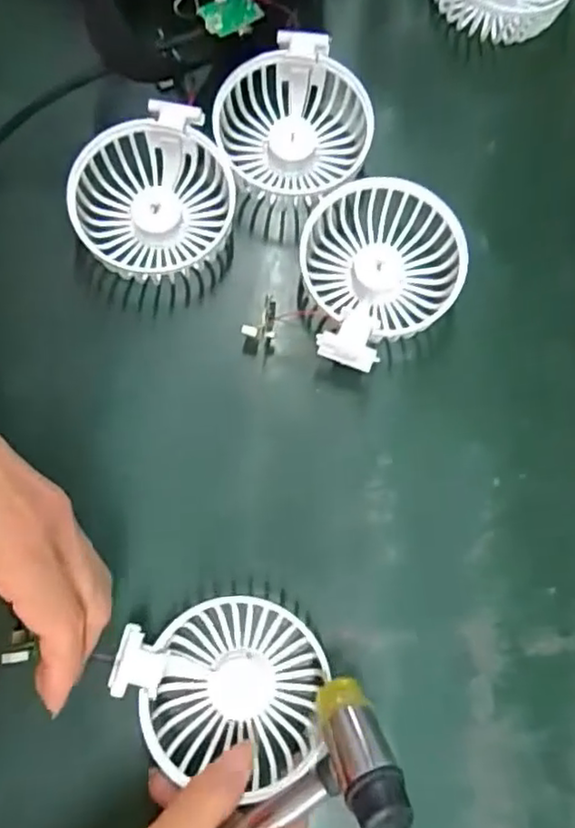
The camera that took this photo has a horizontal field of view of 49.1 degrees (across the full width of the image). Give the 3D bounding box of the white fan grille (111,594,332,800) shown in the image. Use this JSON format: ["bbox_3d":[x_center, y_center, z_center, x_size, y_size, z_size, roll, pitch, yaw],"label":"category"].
[{"bbox_3d":[-0.031,0.133,0.308,0.100,0.030,0.081,11,79,1],"label":"white fan grille"}]

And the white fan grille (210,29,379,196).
[{"bbox_3d":[0.004,-0.165,0.371,0.084,0.035,0.086,43,81,7],"label":"white fan grille"}]

